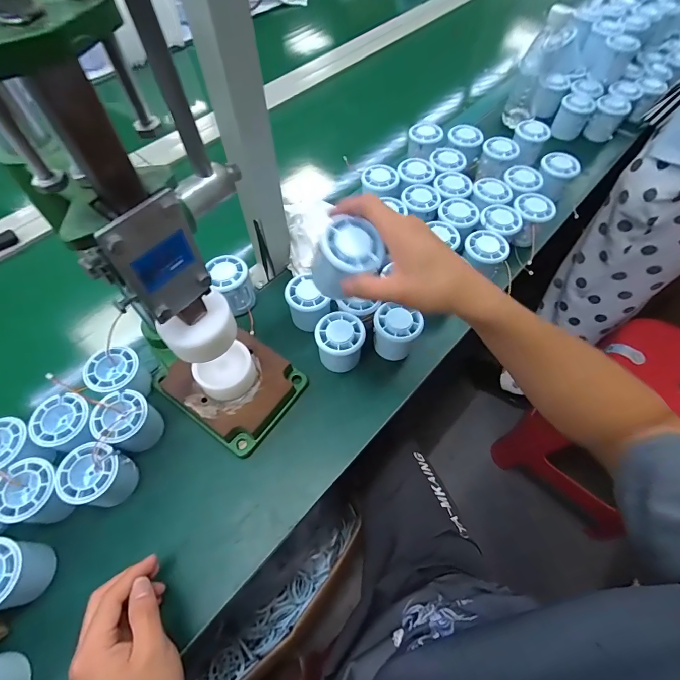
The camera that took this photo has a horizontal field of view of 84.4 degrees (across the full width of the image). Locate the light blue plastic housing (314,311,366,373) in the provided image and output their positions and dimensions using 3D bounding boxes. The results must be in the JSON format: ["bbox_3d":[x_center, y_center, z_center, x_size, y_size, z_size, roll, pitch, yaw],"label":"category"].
[{"bbox_3d":[0.000,0.007,0.460,0.055,0.068,0.053,-7,59,-3],"label":"light blue plastic housing"}]

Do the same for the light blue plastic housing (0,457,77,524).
[{"bbox_3d":[-0.291,0.153,0.368,0.053,0.055,0.063,-34,64,-18],"label":"light blue plastic housing"}]

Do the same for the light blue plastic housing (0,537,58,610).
[{"bbox_3d":[-0.294,0.209,0.332,0.054,0.053,0.054,0,59,0],"label":"light blue plastic housing"}]

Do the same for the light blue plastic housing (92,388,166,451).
[{"bbox_3d":[-0.225,0.092,0.407,0.056,0.061,0.055,15,60,9],"label":"light blue plastic housing"}]

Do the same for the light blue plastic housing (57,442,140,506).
[{"bbox_3d":[-0.242,0.138,0.378,0.051,0.057,0.052,7,59,5],"label":"light blue plastic housing"}]

